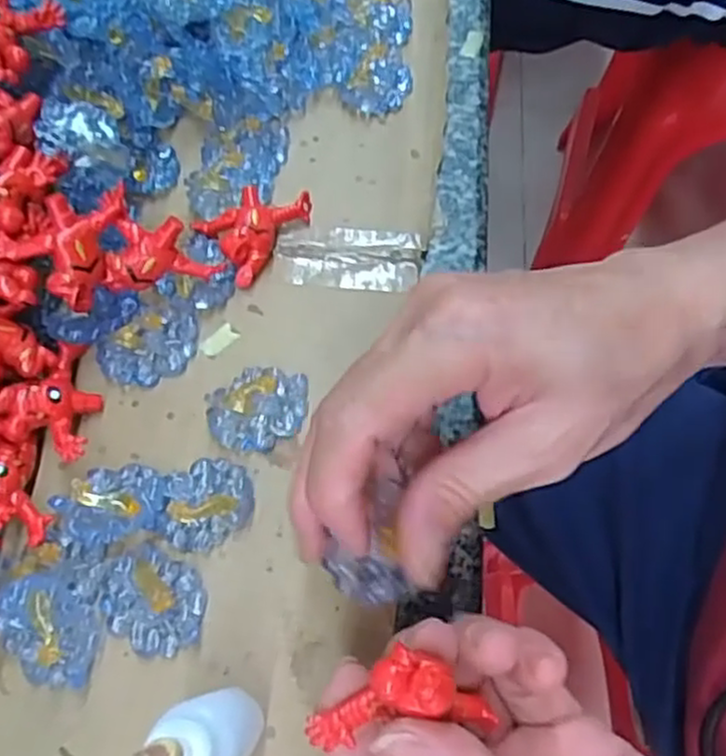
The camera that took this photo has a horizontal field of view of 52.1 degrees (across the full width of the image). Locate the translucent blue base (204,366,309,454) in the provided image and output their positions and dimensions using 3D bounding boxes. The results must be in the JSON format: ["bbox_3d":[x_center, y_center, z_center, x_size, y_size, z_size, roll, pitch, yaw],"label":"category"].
[{"bbox_3d":[-0.040,0.011,0.279,0.035,0.007,0.032,9,66,5],"label":"translucent blue base"}]

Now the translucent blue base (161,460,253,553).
[{"bbox_3d":[-0.055,0.043,0.262,0.031,0.012,0.032,0,66,1],"label":"translucent blue base"}]

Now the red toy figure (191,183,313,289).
[{"bbox_3d":[-0.047,-0.065,0.308,0.034,0.016,0.047,31,70,14],"label":"red toy figure"}]

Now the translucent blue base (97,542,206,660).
[{"bbox_3d":[-0.071,0.074,0.249,0.036,0.013,0.030,33,70,15],"label":"translucent blue base"}]

